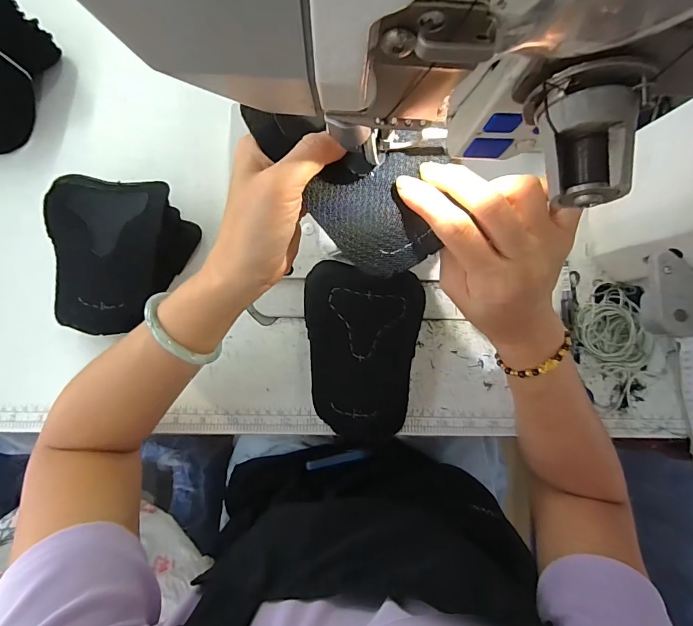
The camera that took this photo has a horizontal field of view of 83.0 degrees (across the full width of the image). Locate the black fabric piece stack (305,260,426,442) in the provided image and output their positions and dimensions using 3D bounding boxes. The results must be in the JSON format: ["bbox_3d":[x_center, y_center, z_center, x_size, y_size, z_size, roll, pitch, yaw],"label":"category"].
[{"bbox_3d":[0.014,0.039,0.374,0.111,0.052,0.154,4,79,-1],"label":"black fabric piece stack"}]

